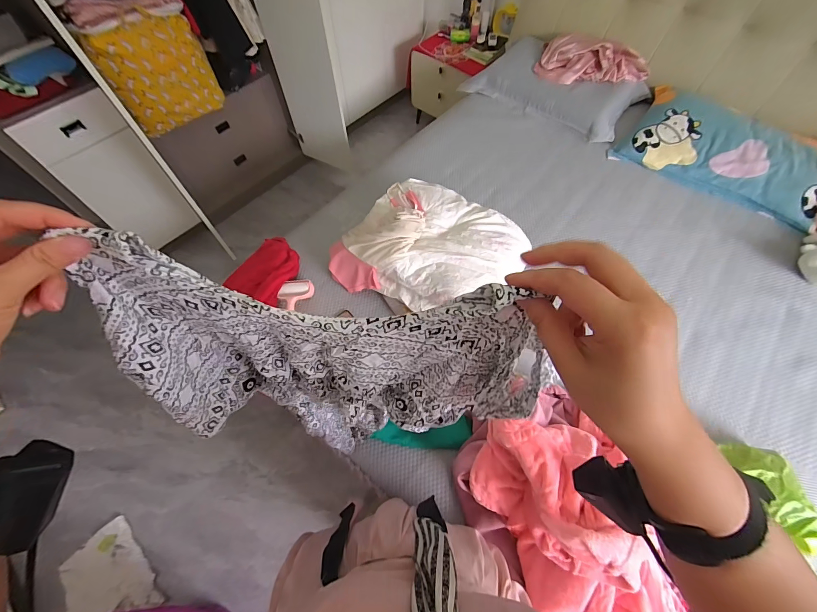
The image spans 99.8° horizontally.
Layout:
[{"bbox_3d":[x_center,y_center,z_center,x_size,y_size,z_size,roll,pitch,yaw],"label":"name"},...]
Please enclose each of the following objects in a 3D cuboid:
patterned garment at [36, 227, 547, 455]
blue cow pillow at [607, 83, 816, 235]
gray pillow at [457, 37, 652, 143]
[{"bbox_3d":[-0.060,0.064,0.324,0.375,0.263,0.090,5,63,4],"label":"patterned garment"},{"bbox_3d":[1.242,-0.618,1.336,0.714,0.127,0.409,33,68,17],"label":"blue cow pillow"},{"bbox_3d":[0.649,-1.011,1.563,0.735,0.113,0.363,37,69,18],"label":"gray pillow"}]

